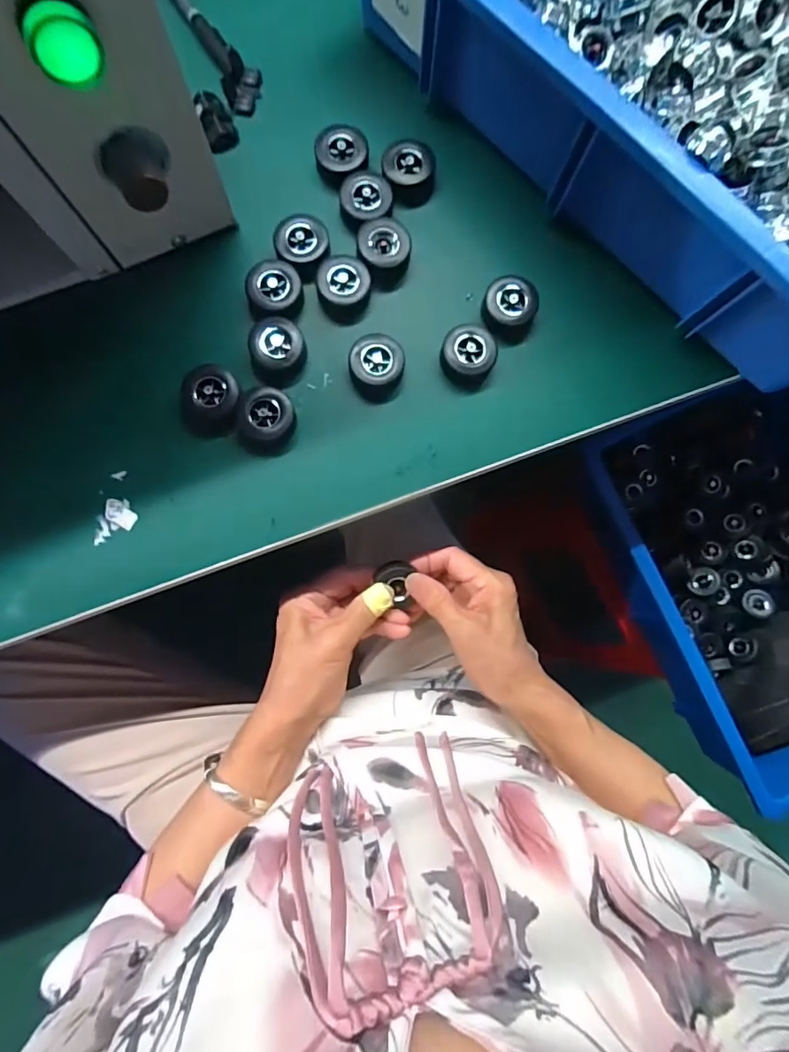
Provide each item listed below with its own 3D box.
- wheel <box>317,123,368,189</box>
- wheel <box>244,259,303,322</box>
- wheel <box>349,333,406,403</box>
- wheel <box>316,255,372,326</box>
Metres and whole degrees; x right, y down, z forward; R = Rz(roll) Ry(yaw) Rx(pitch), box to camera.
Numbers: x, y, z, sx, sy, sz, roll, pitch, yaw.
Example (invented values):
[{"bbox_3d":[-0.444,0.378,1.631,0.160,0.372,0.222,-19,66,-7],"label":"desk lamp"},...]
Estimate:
[{"bbox_3d":[-0.038,-0.266,0.352,0.038,0.014,0.036,0,86,0],"label":"wheel"},{"bbox_3d":[-0.082,-0.161,0.338,0.036,0.015,0.037,0,86,0],"label":"wheel"},{"bbox_3d":[-0.012,-0.109,0.342,0.037,0.023,0.039,0,86,0],"label":"wheel"},{"bbox_3d":[-0.035,-0.166,0.348,0.036,0.026,0.039,0,86,0],"label":"wheel"}]

